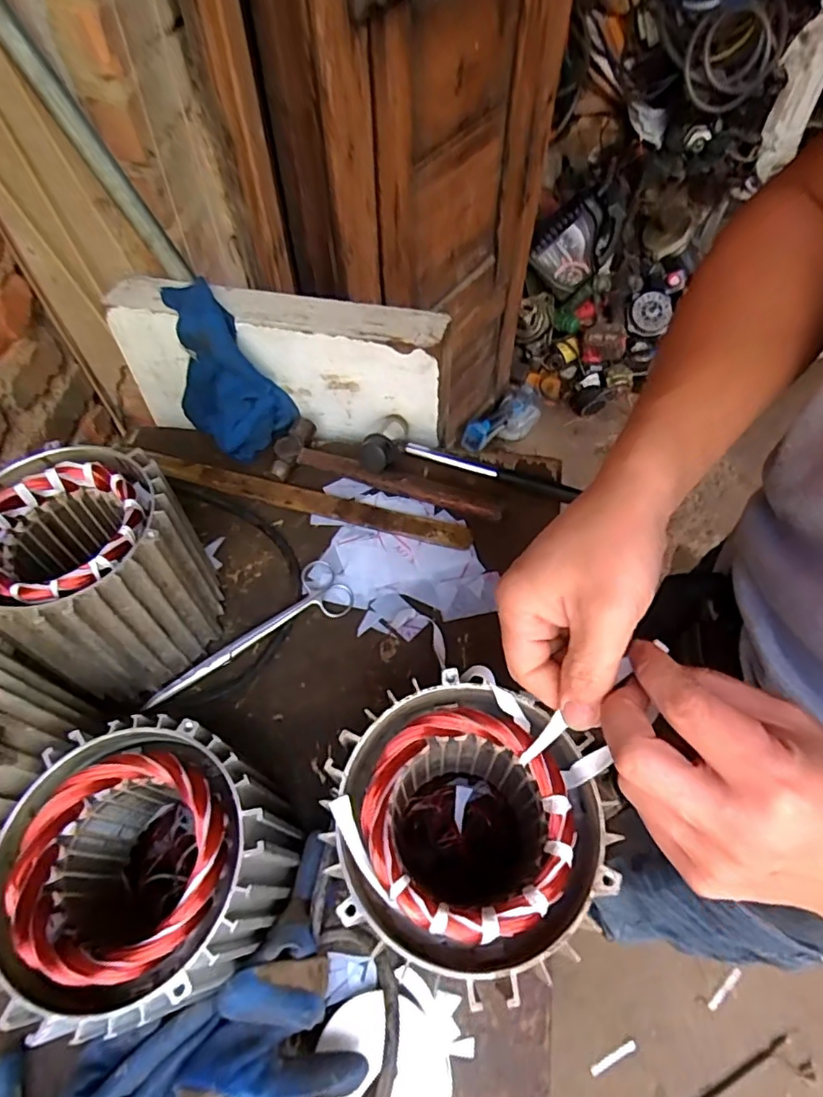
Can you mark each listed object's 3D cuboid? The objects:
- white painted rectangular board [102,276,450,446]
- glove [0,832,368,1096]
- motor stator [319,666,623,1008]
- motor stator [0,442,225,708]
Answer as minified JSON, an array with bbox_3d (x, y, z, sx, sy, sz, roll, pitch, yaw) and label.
[{"bbox_3d":[-0.130,-0.183,0.580,0.320,0.136,0.076,2,57,2],"label":"white painted rectangular board"},{"bbox_3d":[-0.121,0.293,0.311,0.222,0.051,0.136,-32,62,-18],"label":"glove"},{"bbox_3d":[0.032,0.169,0.348,0.126,0.164,0.128,-32,62,-19],"label":"motor stator"},{"bbox_3d":[-0.229,0.021,0.432,0.132,0.148,0.124,-36,63,-21],"label":"motor stator"}]

